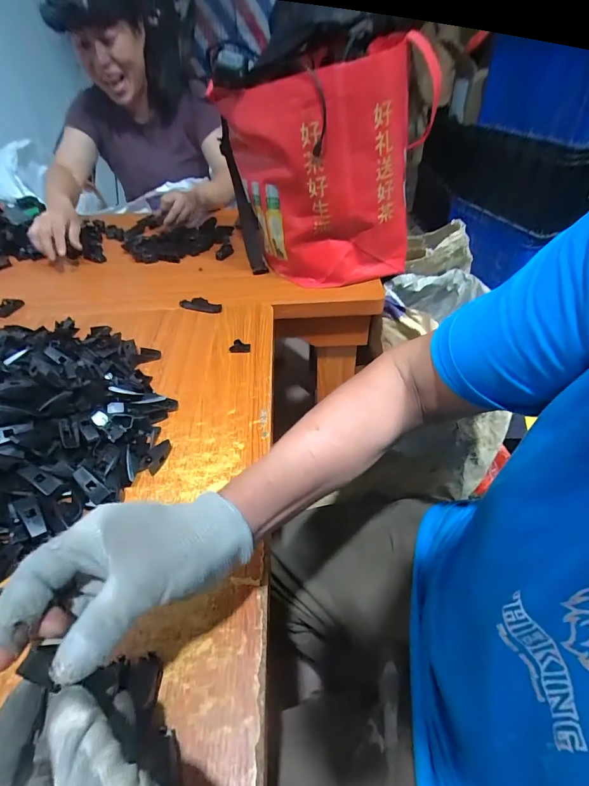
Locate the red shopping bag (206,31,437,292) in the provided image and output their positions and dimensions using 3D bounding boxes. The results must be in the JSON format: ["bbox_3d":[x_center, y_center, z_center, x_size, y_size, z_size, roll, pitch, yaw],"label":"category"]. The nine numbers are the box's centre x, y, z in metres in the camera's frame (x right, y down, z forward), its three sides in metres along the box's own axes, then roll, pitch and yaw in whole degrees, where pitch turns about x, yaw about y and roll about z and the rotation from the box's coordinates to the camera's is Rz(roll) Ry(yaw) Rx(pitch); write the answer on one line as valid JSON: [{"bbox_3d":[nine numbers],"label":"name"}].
[{"bbox_3d":[0.050,-0.352,0.633,0.276,0.307,0.148,-11,45,-10],"label":"red shopping bag"}]

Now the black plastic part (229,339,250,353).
[{"bbox_3d":[-0.082,-0.071,0.562,0.030,0.013,0.018,-5,45,-4],"label":"black plastic part"}]

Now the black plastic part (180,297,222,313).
[{"bbox_3d":[-0.160,-0.152,0.644,0.078,0.018,0.020,14,46,14],"label":"black plastic part"}]

